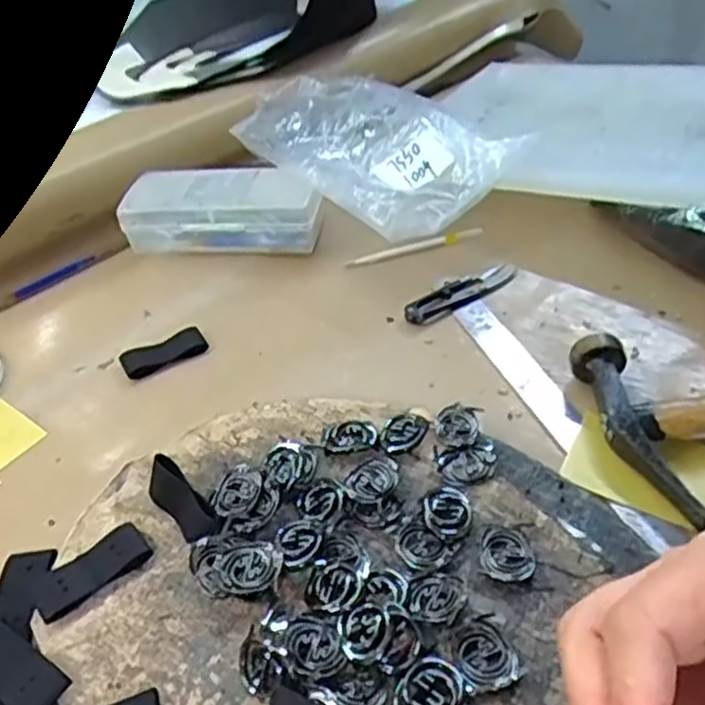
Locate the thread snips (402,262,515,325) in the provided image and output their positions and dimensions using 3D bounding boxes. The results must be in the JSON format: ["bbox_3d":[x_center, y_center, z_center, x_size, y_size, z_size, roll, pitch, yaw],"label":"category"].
[{"bbox_3d":[0.082,-0.048,0.569,0.100,0.012,0.031,-29,45,-25],"label":"thread snips"}]

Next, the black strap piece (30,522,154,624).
[{"bbox_3d":[-0.137,0.113,0.390,0.060,0.009,0.025,-30,46,-26],"label":"black strap piece"}]

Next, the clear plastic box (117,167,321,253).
[{"bbox_3d":[-0.108,-0.125,0.653,0.168,0.049,0.074,3,41,10],"label":"clear plastic box"}]

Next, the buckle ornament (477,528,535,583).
[{"bbox_3d":[0.078,0.102,0.378,0.026,0.004,0.029,-4,40,2],"label":"buckle ornament"}]

